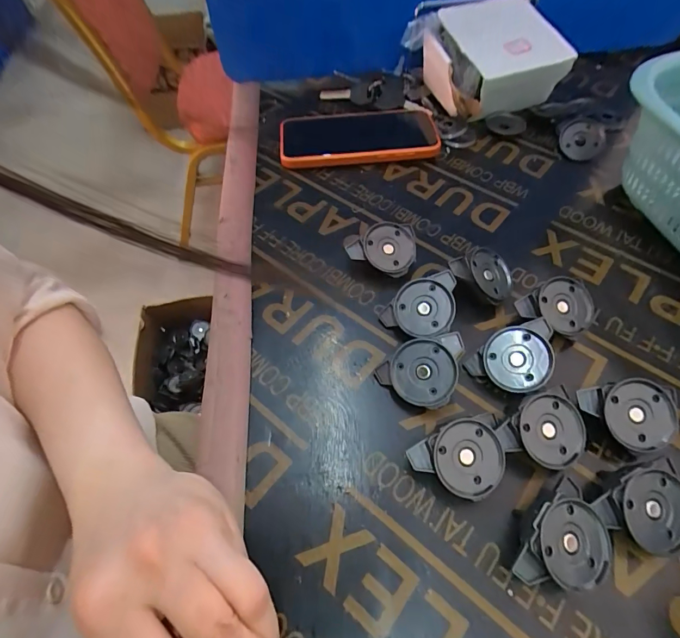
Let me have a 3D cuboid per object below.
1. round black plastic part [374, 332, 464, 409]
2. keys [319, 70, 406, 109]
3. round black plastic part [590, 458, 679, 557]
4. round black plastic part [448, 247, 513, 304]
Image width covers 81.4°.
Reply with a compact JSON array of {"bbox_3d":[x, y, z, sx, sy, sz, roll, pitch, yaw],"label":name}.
[{"bbox_3d":[0.057,0.030,0.263,0.047,0.015,0.051,-2,80,13],"label":"round black plastic part"},{"bbox_3d":[0.026,-0.273,0.473,0.101,0.024,0.038,10,56,7],"label":"keys"},{"bbox_3d":[0.167,0.104,0.216,0.049,0.014,0.044,-29,84,-7],"label":"round black plastic part"},{"bbox_3d":[0.112,-0.038,0.305,0.049,0.015,0.040,39,66,-6],"label":"round black plastic part"}]

